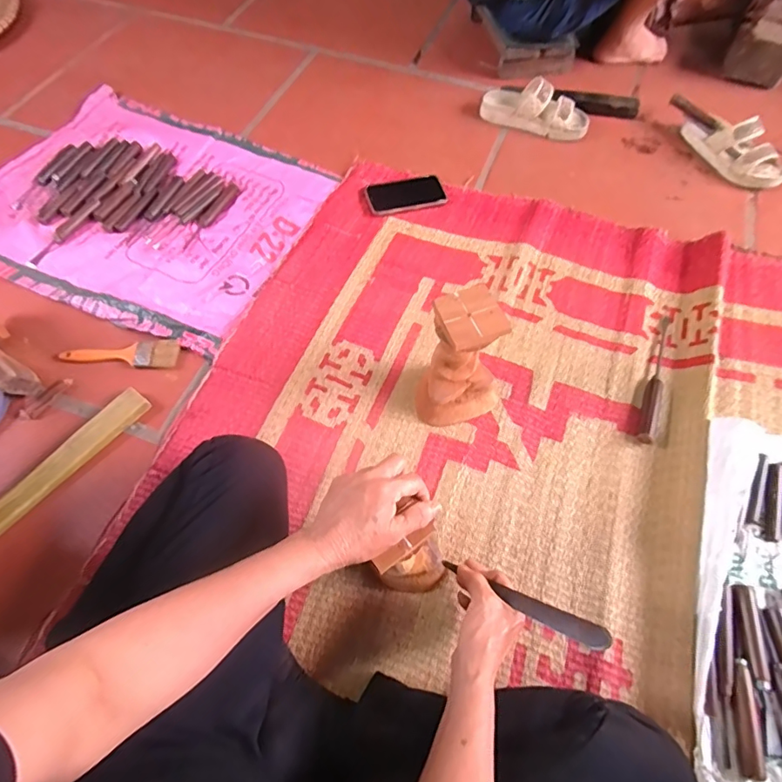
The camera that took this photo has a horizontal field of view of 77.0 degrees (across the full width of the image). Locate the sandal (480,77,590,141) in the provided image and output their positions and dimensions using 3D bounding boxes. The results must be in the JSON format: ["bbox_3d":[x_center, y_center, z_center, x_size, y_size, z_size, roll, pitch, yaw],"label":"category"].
[{"bbox_3d":[0.306,-0.597,1.036,0.228,0.075,0.078,24,65,12],"label":"sandal"}]

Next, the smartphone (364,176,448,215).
[{"bbox_3d":[0.027,-0.378,0.946,0.148,0.006,0.085,-15,66,-11],"label":"smartphone"}]

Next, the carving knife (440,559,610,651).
[{"bbox_3d":[0.134,0.220,0.519,0.192,0.014,0.022,11,58,45],"label":"carving knife"}]

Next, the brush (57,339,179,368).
[{"bbox_3d":[-0.423,-0.057,0.767,0.175,0.013,0.046,-2,62,-1],"label":"brush"}]

